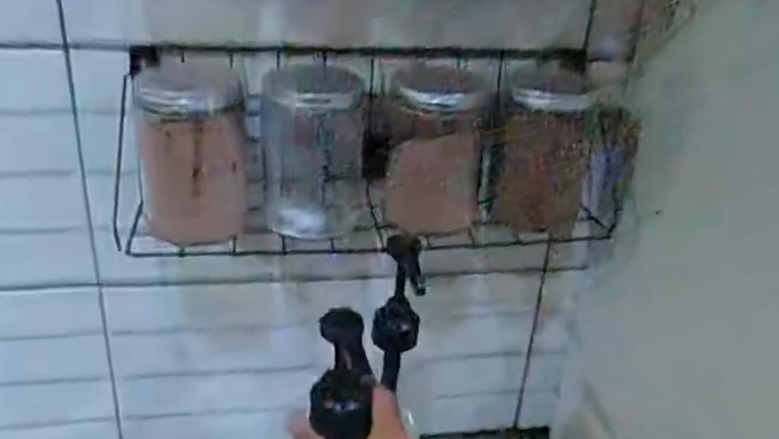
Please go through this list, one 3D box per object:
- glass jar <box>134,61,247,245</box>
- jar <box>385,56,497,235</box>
[{"bbox_3d":[-0.172,-0.057,0.627,0.087,0.132,0.087,-5,29,-18],"label":"glass jar"},{"bbox_3d":[0.045,-0.067,0.679,0.092,0.150,0.092,3,27,-2],"label":"jar"}]

